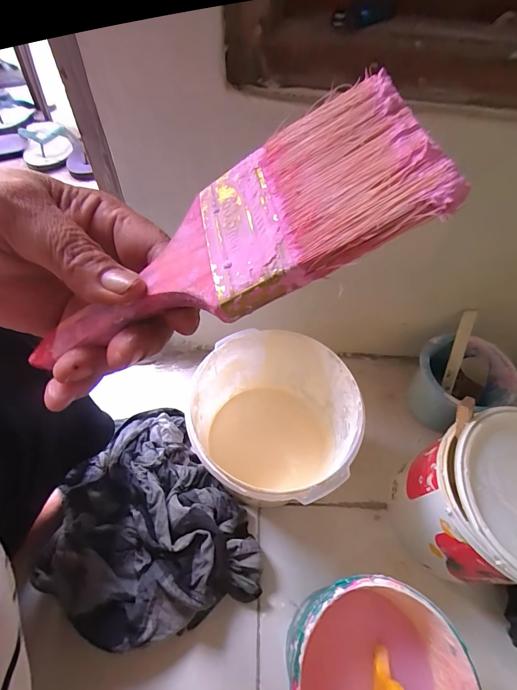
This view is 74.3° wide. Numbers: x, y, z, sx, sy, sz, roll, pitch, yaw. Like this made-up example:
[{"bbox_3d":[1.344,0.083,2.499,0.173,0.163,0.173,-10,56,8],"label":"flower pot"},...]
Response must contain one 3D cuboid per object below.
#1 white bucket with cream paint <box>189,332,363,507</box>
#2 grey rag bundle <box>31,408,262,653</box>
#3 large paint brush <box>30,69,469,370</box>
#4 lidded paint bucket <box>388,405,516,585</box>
[{"bbox_3d":[0.017,0.117,0.470,0.198,0.186,0.198,1,56,-2],"label":"white bucket with cream paint"},{"bbox_3d":[-0.146,0.228,0.464,0.236,0.087,0.275,-17,59,-14],"label":"grey rag bundle"},{"bbox_3d":[-0.023,-0.031,0.125,0.158,0.017,0.053,-20,53,23],"label":"large paint brush"},{"bbox_3d":[0.279,0.202,0.422,0.166,0.210,0.166,1,56,-2],"label":"lidded paint bucket"}]

